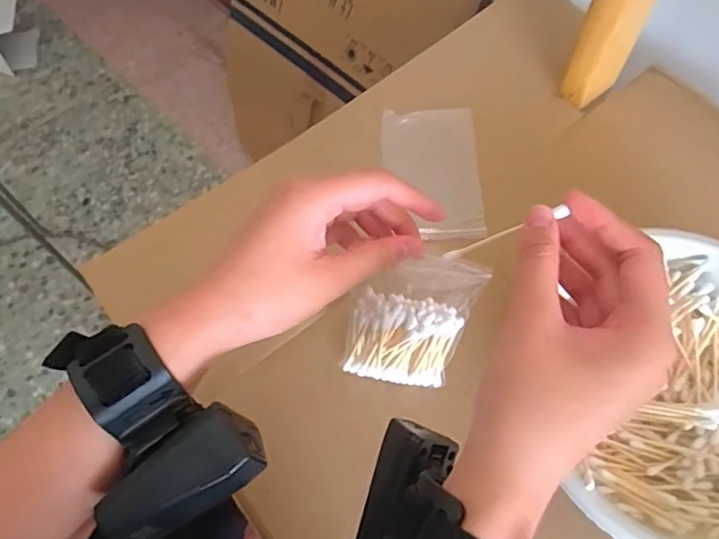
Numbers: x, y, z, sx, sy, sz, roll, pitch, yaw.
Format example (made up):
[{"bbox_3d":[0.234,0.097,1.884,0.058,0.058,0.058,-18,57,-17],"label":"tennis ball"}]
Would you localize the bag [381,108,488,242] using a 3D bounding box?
[{"bbox_3d":[0.065,-0.082,0.467,0.078,0.006,0.114,-9,96,2],"label":"bag"}]

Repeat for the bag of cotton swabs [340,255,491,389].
[{"bbox_3d":[0.028,0.034,0.323,0.072,0.104,0.039,8,61,4],"label":"bag of cotton swabs"}]

